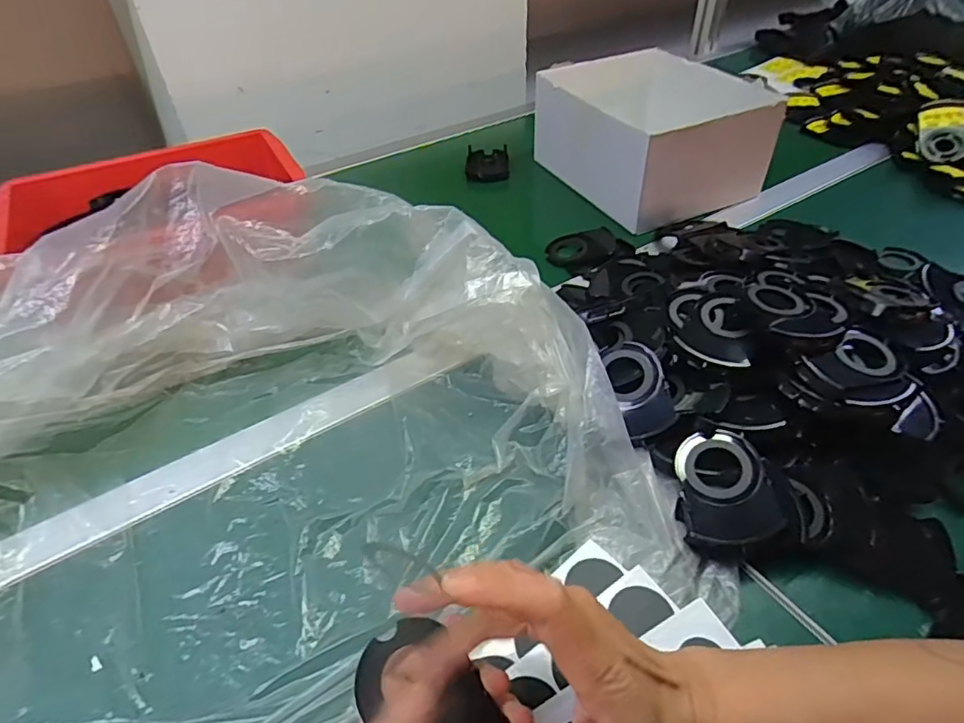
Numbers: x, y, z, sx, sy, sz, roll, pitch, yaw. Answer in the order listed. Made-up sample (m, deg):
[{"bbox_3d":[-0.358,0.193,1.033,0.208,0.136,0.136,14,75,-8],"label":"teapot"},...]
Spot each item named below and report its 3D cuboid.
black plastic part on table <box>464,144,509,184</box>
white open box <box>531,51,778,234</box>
[{"bbox_3d":[0.008,-0.282,0.809,0.061,0.050,0.009,0,-1,0],"label":"black plastic part on table"},{"bbox_3d":[0.208,-0.290,0.721,0.191,0.116,0.255,-21,46,-19],"label":"white open box"}]

